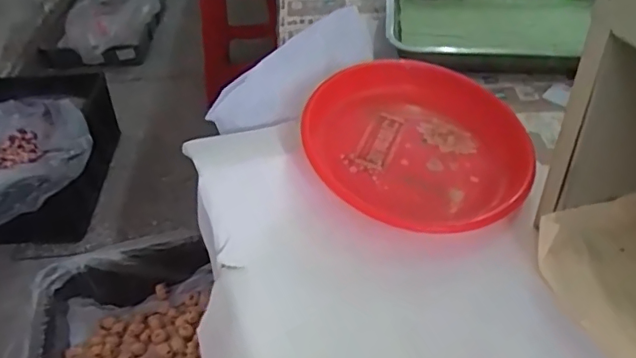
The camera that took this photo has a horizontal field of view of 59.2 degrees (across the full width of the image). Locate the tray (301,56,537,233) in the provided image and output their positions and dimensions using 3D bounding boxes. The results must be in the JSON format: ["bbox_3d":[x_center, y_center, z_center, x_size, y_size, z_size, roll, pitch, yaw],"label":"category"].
[{"bbox_3d":[0.103,-0.046,0.585,0.223,0.049,0.224,-2,42,2],"label":"tray"}]

